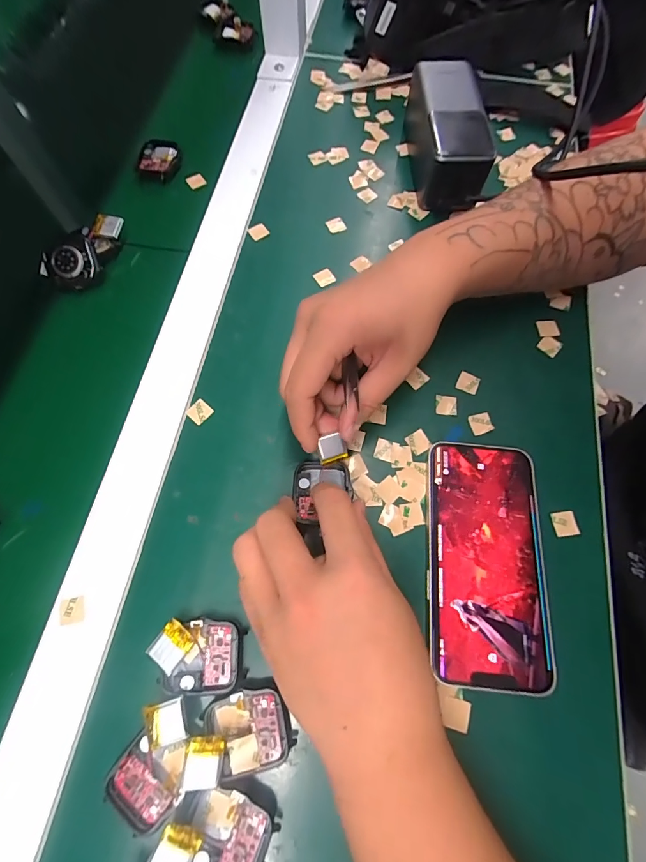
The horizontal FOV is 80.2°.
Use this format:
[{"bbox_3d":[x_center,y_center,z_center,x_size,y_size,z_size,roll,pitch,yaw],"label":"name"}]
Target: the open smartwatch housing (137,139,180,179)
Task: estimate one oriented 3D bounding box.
[{"bbox_3d":[-0.159,-0.262,0.369,0.040,0.010,0.043,0,69,0],"label":"open smartwatch housing"}]

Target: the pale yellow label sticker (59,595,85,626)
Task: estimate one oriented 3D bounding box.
[{"bbox_3d":[-0.152,0.108,0.231,0.014,0.004,0.015,-17,70,-6],"label":"pale yellow label sticker"}]

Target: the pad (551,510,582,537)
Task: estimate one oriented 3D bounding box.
[{"bbox_3d":[0.162,0.062,0.256,0.015,0.004,0.016,-7,69,-2],"label":"pad"}]

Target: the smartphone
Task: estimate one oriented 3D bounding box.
[{"bbox_3d":[0.104,0.078,0.243,0.073,0.009,0.143,6,69,2],"label":"smartphone"}]

